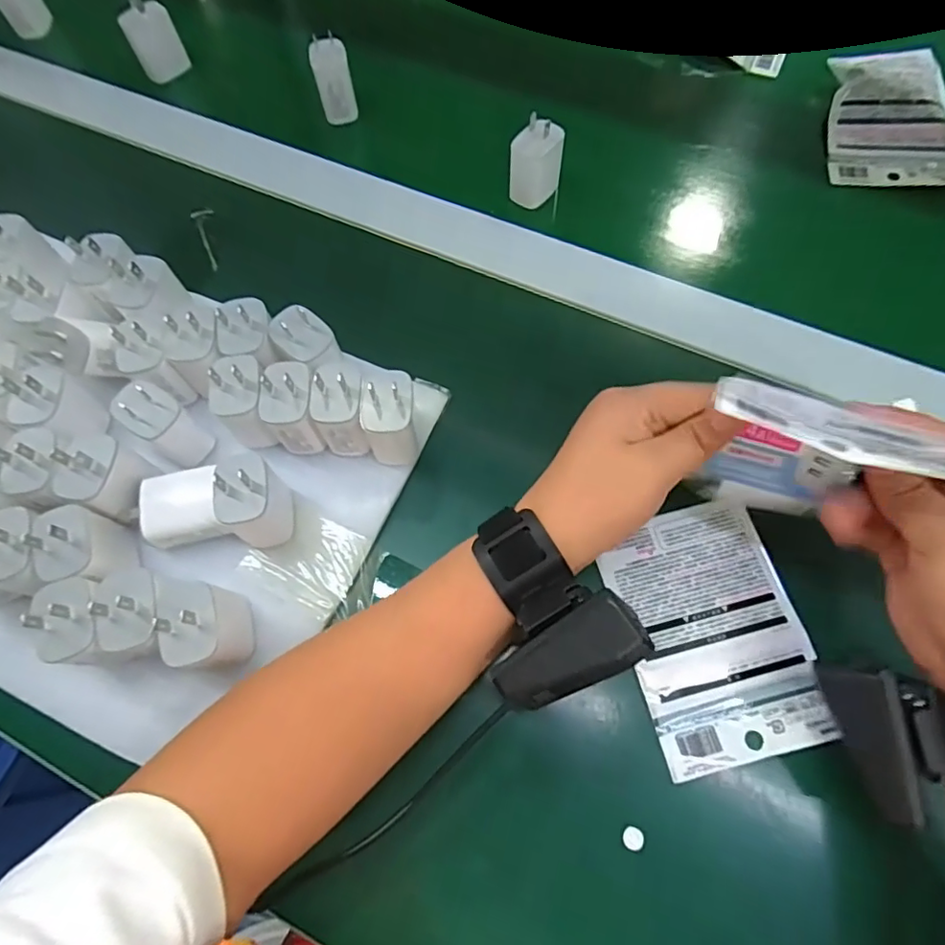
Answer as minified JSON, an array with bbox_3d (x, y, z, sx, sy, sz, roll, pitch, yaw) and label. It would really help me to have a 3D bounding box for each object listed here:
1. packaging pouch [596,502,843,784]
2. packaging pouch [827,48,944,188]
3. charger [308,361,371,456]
[{"bbox_3d":[0.136,0.088,0.322,0.096,0.006,0.136,-14,67,-4],"label":"packaging pouch"},{"bbox_3d":[0.351,-0.294,0.473,0.097,0.022,0.119,1,84,7],"label":"packaging pouch"},{"bbox_3d":[-0.078,-0.038,0.346,0.029,0.052,0.042,-1,67,2],"label":"charger"}]

